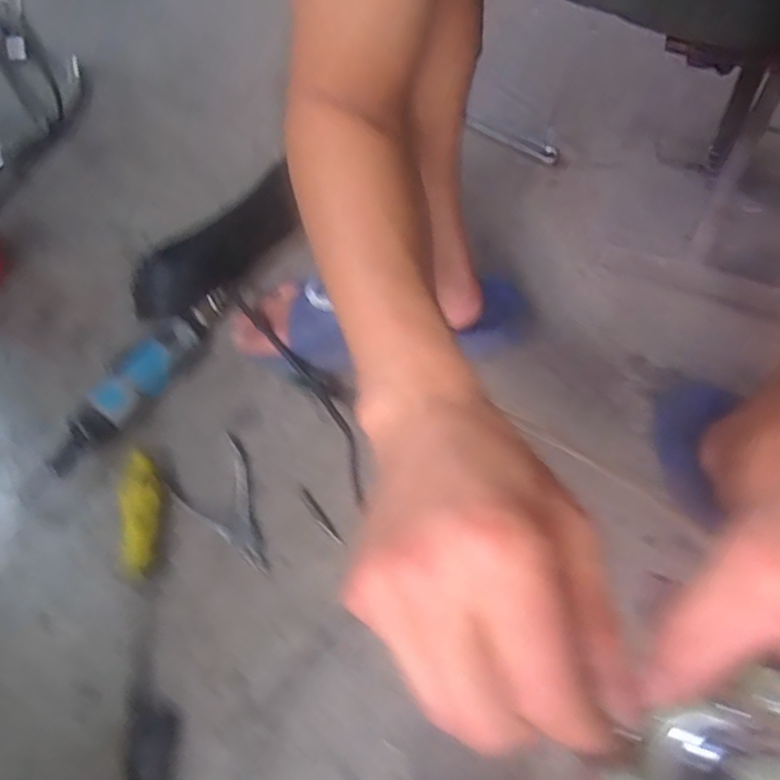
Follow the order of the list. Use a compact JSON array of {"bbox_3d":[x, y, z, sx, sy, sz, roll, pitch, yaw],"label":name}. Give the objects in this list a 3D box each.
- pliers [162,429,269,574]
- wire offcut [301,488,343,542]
[{"bbox_3d":[-0.135,0.100,0.508,0.073,0.011,0.128,-35,61,-19],"label":"pliers"},{"bbox_3d":[-0.060,0.106,0.498,0.008,0.004,0.060,-32,60,-18],"label":"wire offcut"}]

